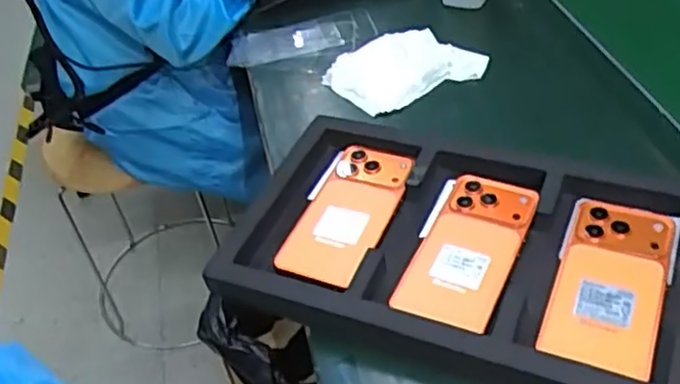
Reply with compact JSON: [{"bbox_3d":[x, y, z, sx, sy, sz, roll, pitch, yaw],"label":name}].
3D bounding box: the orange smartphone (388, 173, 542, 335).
[{"bbox_3d":[0.102,0.044,0.551,0.078,0.015,0.159,16,47,22],"label":"orange smartphone"}]

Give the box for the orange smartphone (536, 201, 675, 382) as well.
[{"bbox_3d":[0.203,0.066,0.513,0.075,0.012,0.162,15,47,21],"label":"orange smartphone"}]

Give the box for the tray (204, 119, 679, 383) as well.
[{"bbox_3d":[0.145,0.055,0.526,0.483,0.058,0.227,15,47,21],"label":"tray"}]

